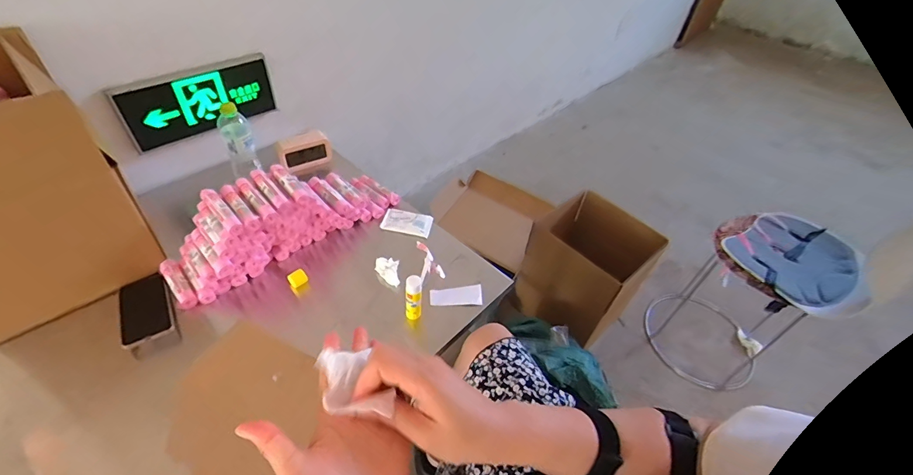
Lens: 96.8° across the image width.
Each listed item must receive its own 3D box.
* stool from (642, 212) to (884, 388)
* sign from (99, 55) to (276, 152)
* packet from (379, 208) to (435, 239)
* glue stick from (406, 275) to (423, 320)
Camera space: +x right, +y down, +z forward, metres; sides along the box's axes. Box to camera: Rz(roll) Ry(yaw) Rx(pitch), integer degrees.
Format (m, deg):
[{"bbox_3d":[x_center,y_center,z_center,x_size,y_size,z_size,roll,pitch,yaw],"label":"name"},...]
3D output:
[{"bbox_3d":[0.868,0.200,1.250,0.366,0.522,0.370,-33,57,-33],"label":"stool"},{"bbox_3d":[-0.606,-0.327,0.973,0.026,0.148,0.340,35,51,25],"label":"sign"},{"bbox_3d":[-0.122,-0.041,1.002,0.122,0.006,0.078,15,45,7],"label":"packet"},{"bbox_3d":[-0.084,0.120,0.794,0.030,0.104,0.030,1,45,-7],"label":"glue stick"}]

